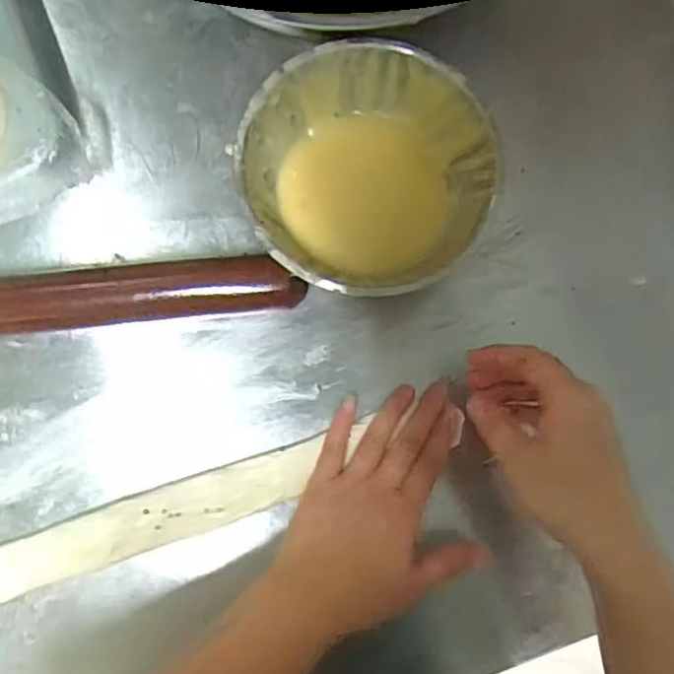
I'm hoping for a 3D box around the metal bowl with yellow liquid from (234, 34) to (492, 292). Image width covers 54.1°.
[{"bbox_3d":[0.019,-0.105,0.449,0.161,0.070,0.147,0,82,-2],"label":"metal bowl with yellow liquid"}]

